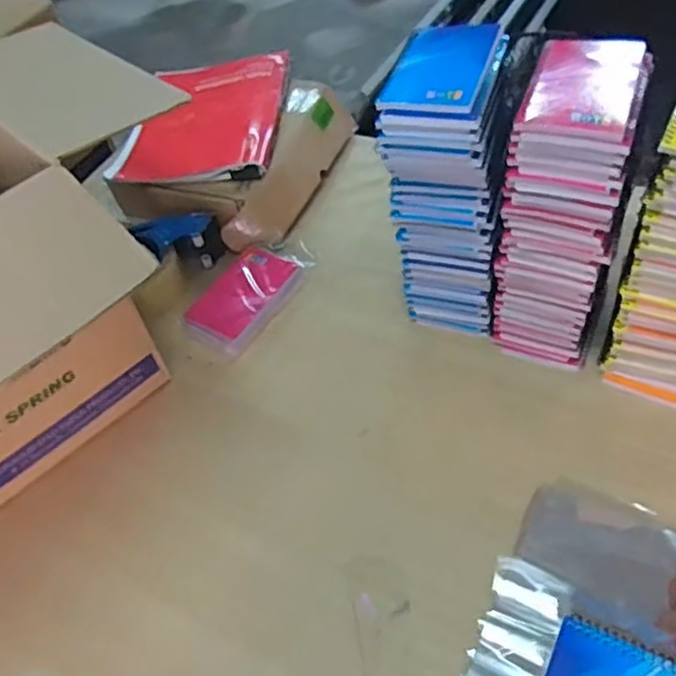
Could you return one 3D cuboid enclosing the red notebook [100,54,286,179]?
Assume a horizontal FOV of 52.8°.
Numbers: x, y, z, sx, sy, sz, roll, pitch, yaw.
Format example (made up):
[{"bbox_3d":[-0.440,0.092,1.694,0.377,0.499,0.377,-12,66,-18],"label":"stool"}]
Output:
[{"bbox_3d":[-0.190,-0.301,0.952,0.223,0.035,0.269,-1,46,7],"label":"red notebook"}]

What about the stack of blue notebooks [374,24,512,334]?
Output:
[{"bbox_3d":[0.114,-0.151,0.700,0.103,0.280,0.138,6,52,15],"label":"stack of blue notebooks"}]

